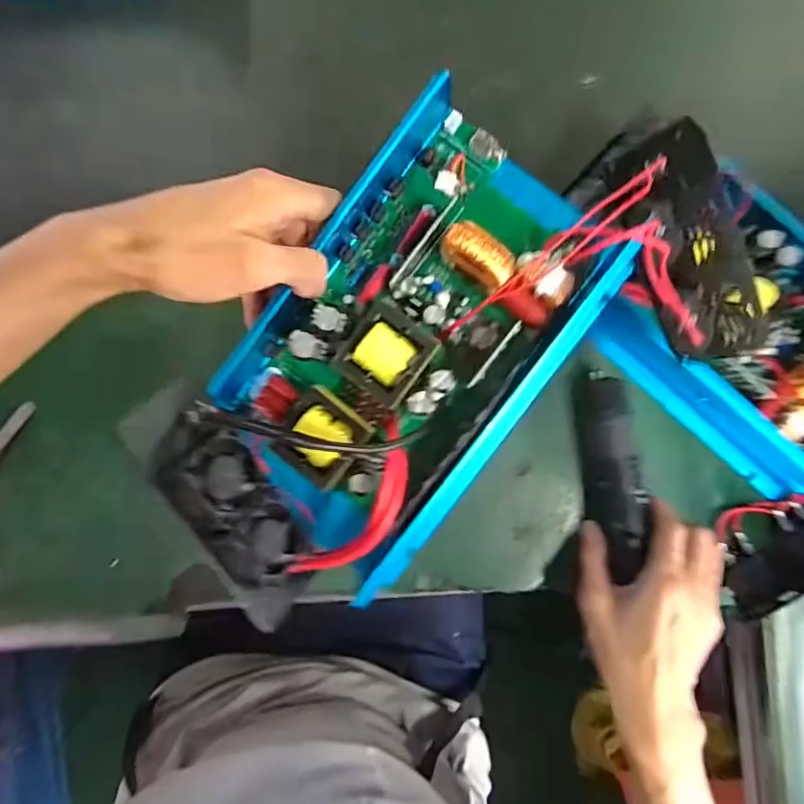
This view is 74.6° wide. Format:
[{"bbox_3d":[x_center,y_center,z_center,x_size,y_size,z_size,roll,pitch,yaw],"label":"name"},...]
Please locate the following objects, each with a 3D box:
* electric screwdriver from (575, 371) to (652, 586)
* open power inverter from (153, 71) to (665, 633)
[{"bbox_3d":[0.166,0.053,0.412,0.040,0.032,0.153,-3,73,-2],"label":"electric screwdriver"},{"bbox_3d":[-0.001,-0.023,0.304,0.151,0.072,0.291,38,85,2],"label":"open power inverter"}]

